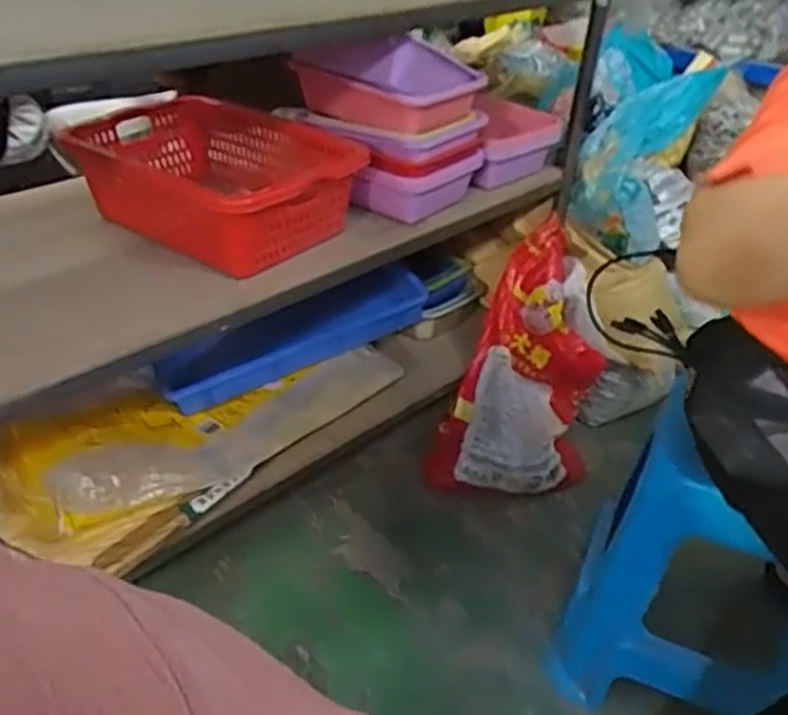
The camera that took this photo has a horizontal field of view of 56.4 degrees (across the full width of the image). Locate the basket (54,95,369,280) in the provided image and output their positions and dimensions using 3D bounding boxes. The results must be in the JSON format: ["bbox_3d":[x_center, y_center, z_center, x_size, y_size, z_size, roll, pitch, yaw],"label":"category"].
[{"bbox_3d":[-0.306,-0.311,1.251,0.467,0.174,0.339,20,39,24],"label":"basket"}]

